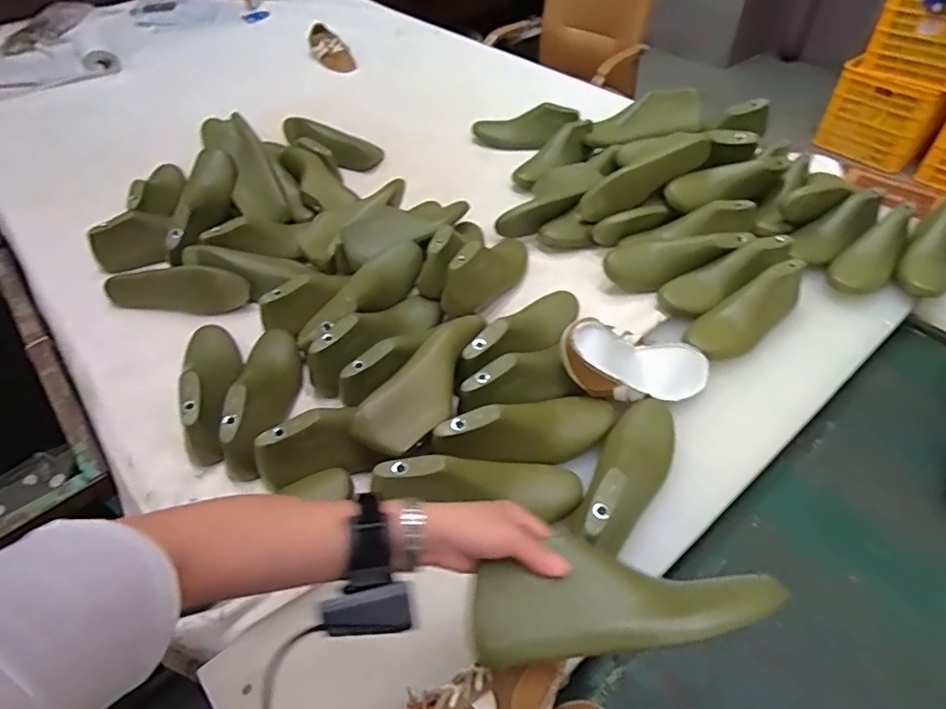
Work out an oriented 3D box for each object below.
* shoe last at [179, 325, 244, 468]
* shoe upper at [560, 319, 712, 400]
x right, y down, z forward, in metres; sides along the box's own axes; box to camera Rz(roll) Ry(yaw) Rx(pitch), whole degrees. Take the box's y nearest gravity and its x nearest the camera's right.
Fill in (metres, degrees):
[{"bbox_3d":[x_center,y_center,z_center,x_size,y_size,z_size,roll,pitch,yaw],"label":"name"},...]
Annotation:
[{"bbox_3d":[-0.357,0.028,0.766,0.077,0.092,0.240,-16,48,-11],"label":"shoe last"},{"bbox_3d":[0.215,0.016,0.756,0.237,0.071,0.084,10,43,-26],"label":"shoe upper"}]

